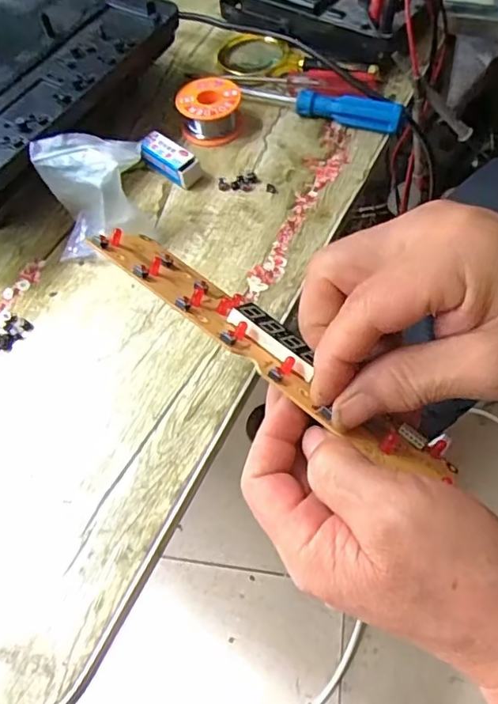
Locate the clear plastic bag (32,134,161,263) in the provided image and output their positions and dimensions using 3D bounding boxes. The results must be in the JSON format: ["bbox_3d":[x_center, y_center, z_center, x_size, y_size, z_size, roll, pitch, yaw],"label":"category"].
[{"bbox_3d":[-0.111,-0.111,0.388,0.075,0.072,0.056,-7,61,-3],"label":"clear plastic bag"}]

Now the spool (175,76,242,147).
[{"bbox_3d":[-0.034,-0.208,0.462,0.052,0.029,0.052,0,61,1],"label":"spool"}]

